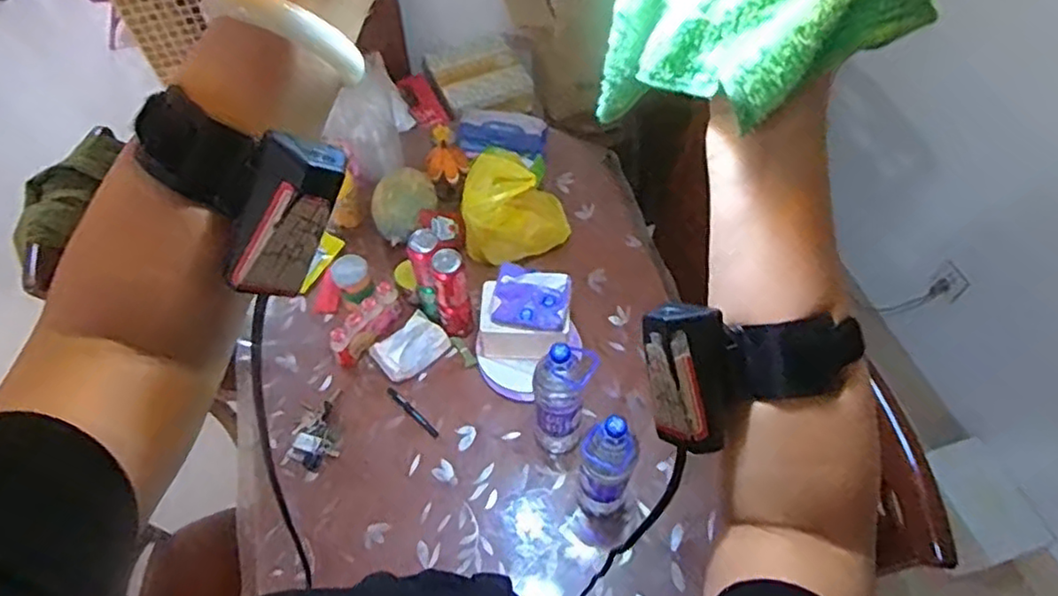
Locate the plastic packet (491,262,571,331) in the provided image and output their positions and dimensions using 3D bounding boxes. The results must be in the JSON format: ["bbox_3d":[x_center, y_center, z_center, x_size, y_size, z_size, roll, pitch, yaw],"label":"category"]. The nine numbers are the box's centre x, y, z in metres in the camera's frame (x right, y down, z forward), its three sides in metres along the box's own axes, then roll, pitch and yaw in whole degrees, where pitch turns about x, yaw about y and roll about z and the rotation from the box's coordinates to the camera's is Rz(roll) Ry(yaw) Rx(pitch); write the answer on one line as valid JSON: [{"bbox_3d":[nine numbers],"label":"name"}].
[{"bbox_3d":[0.006,0.001,1.177,0.135,0.023,0.108,13,95,6],"label":"plastic packet"}]

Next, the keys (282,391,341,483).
[{"bbox_3d":[-0.406,0.259,1.241,0.088,0.019,0.173,5,57,4],"label":"keys"}]

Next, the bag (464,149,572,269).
[{"bbox_3d":[-0.052,-0.195,1.392,0.215,0.205,0.180,-32,62,-18],"label":"bag"}]

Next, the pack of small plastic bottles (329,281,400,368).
[{"bbox_3d":[-0.330,0.052,1.318,0.048,0.079,0.177,32,63,20],"label":"pack of small plastic bottles"}]

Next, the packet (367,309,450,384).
[{"bbox_3d":[-0.239,0.097,1.306,0.143,0.060,0.095,-34,62,-19],"label":"packet"}]

